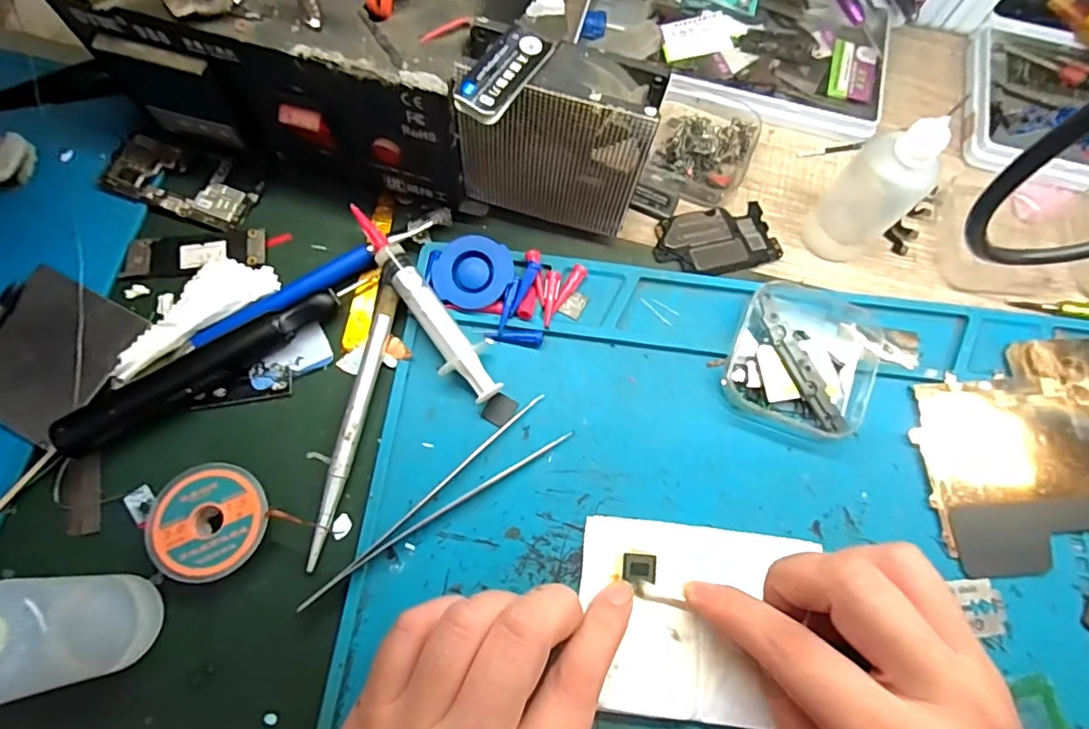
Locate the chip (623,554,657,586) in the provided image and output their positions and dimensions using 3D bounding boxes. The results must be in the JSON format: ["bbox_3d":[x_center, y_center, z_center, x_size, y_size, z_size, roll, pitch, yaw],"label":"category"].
[{"bbox_3d":[0.040,0.086,0.236,0.014,0.004,0.011,4,71,-1],"label":"chip"}]

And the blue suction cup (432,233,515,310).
[{"bbox_3d":[-0.034,-0.044,0.268,0.036,0.008,0.033,0,90,4],"label":"blue suction cup"}]

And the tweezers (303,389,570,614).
[{"bbox_3d":[-0.047,0.058,0.241,0.127,0.008,0.023,-34,76,-13],"label":"tweezers"}]

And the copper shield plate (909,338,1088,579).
[{"bbox_3d":[0.229,0.040,0.258,0.111,0.005,0.099,-5,74,-2],"label":"copper shield plate"}]

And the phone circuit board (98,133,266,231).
[{"bbox_3d":[-0.183,-0.093,0.284,0.072,0.006,0.034,18,71,4],"label":"phone circuit board"}]

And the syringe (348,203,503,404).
[{"bbox_3d":[-0.055,-0.029,0.262,0.024,0.022,0.107,-36,76,-13],"label":"syringe"}]

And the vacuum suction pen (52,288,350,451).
[{"bbox_3d":[-0.150,0.000,0.250,0.122,0.020,0.016,-34,76,-13],"label":"vacuum suction pen"}]

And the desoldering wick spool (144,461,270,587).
[{"bbox_3d":[-0.137,0.065,0.234,0.046,0.012,0.045,1,71,-2],"label":"desoldering wick spool"}]

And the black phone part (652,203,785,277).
[{"bbox_3d":[0.089,-0.065,0.292,0.064,0.004,0.038,-14,72,-7],"label":"black phone part"}]

